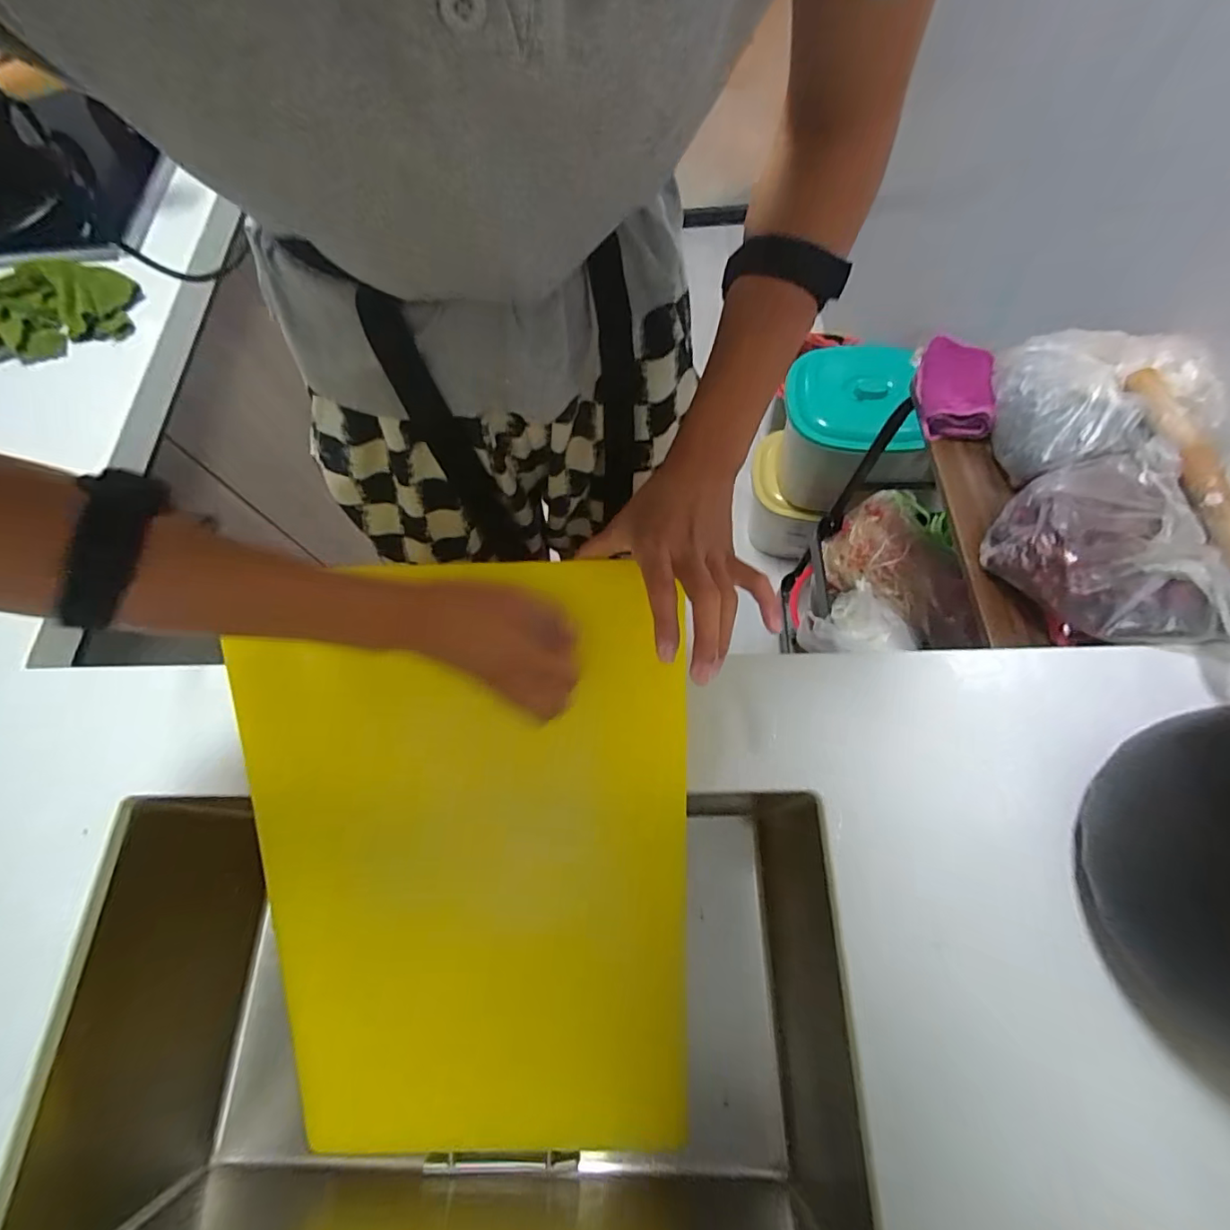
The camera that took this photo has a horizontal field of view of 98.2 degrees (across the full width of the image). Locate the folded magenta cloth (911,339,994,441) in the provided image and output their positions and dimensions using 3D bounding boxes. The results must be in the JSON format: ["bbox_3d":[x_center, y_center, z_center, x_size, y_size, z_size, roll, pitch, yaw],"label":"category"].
[{"bbox_3d":[0.387,-0.259,0.606,0.066,0.050,0.110,4,68,4],"label":"folded magenta cloth"}]

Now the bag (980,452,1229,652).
[{"bbox_3d":[0.464,-0.059,0.487,0.149,0.082,0.189,-39,71,-13],"label":"bag"}]

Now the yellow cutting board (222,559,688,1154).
[{"bbox_3d":[-0.120,0.224,0.447,0.353,0.021,0.525,-2,99,0],"label":"yellow cutting board"}]

